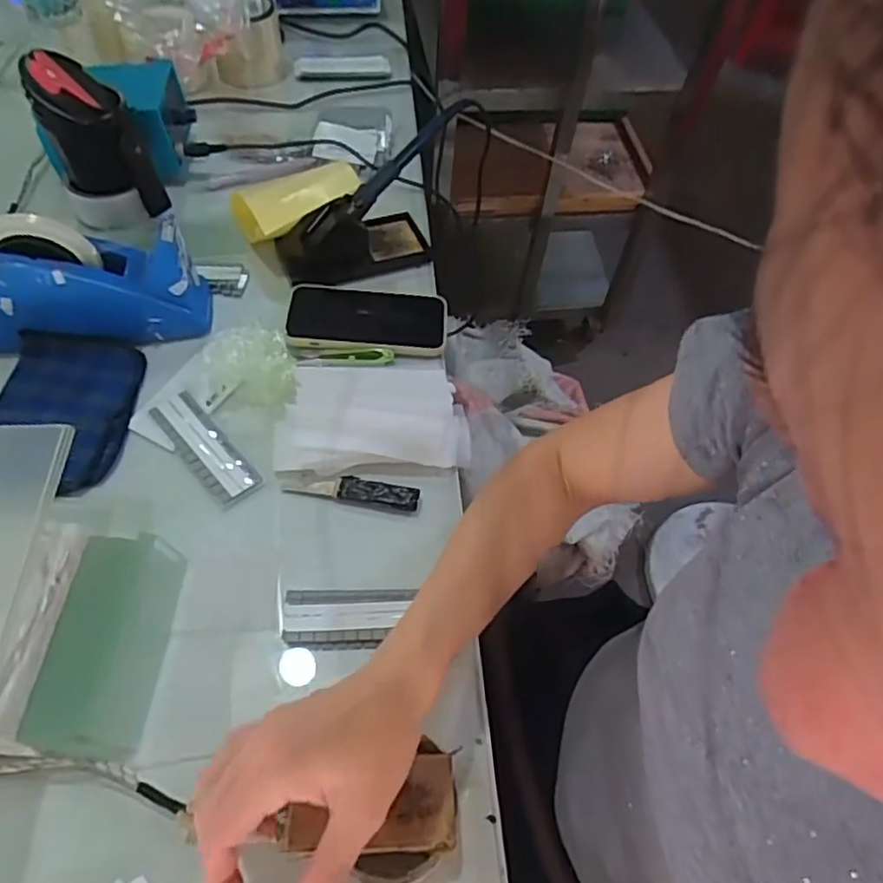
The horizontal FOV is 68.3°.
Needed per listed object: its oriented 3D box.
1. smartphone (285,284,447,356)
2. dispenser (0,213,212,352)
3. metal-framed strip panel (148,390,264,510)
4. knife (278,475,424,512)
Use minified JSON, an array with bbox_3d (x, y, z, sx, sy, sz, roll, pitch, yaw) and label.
[{"bbox_3d":[-0.077,-0.130,0.675,0.161,0.015,0.086,5,54,-2],"label":"smartphone"},{"bbox_3d":[-0.337,-0.149,0.606,0.214,0.110,0.062,-10,56,-13],"label":"dispenser"},{"bbox_3d":[-0.209,0.003,0.573,0.039,0.009,0.131,-34,64,-26],"label":"metal-framed strip panel"},{"bbox_3d":[-0.075,0.039,0.558,0.112,0.012,0.022,9,54,1],"label":"knife"}]

